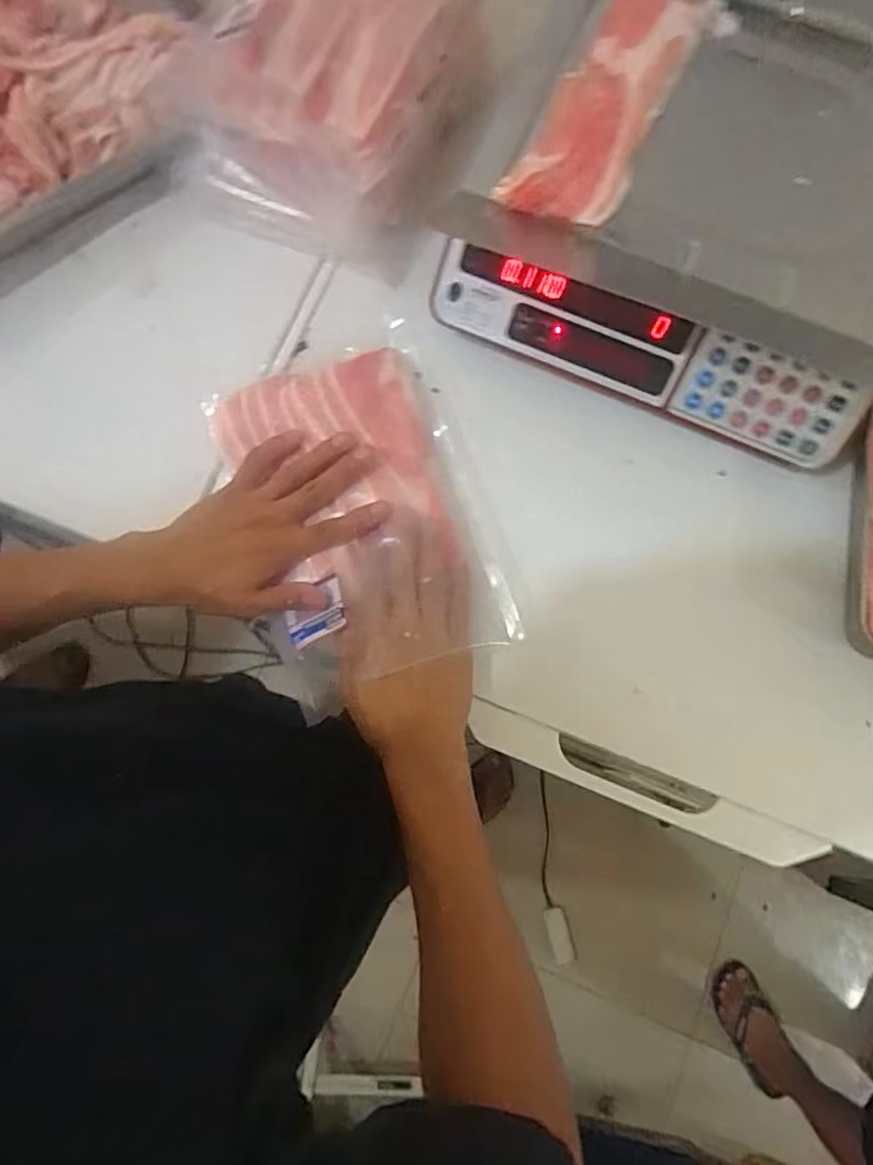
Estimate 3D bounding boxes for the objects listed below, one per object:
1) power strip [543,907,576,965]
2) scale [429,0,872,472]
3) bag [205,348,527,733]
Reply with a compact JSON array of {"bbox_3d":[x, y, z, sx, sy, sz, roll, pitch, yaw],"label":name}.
[{"bbox_3d":[0.275,0.788,1.427,0.050,0.022,0.112,-13,79,-3],"label":"power strip"},{"bbox_3d":[0.228,-0.328,0.507,0.358,0.131,0.352,25,79,4],"label":"scale"},{"bbox_3d":[-0.065,-0.057,0.524,0.181,0.040,0.280,-20,79,-5],"label":"bag"}]

